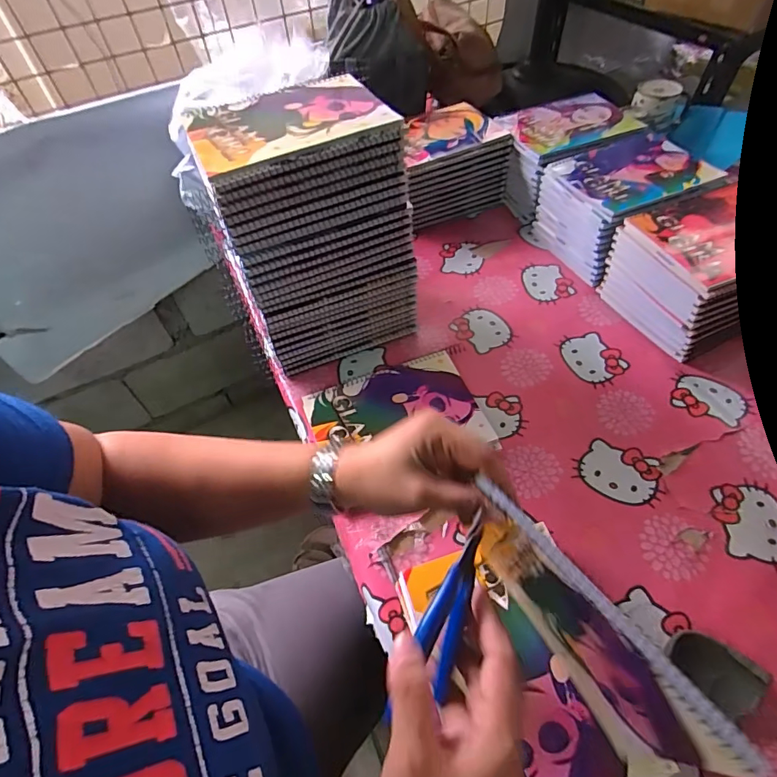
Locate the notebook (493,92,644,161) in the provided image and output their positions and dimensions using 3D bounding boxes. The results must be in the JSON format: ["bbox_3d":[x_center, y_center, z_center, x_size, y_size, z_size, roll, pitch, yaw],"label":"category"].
[{"bbox_3d":[0.304,-0.440,0.770,0.201,0.015,0.157,-19,54,-10],"label":"notebook"}]

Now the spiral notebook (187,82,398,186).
[{"bbox_3d":[-0.102,-0.272,0.476,0.195,0.008,0.140,-22,55,-12],"label":"spiral notebook"}]

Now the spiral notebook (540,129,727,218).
[{"bbox_3d":[0.351,-0.324,0.679,0.186,0.010,0.169,-22,55,-12],"label":"spiral notebook"}]

